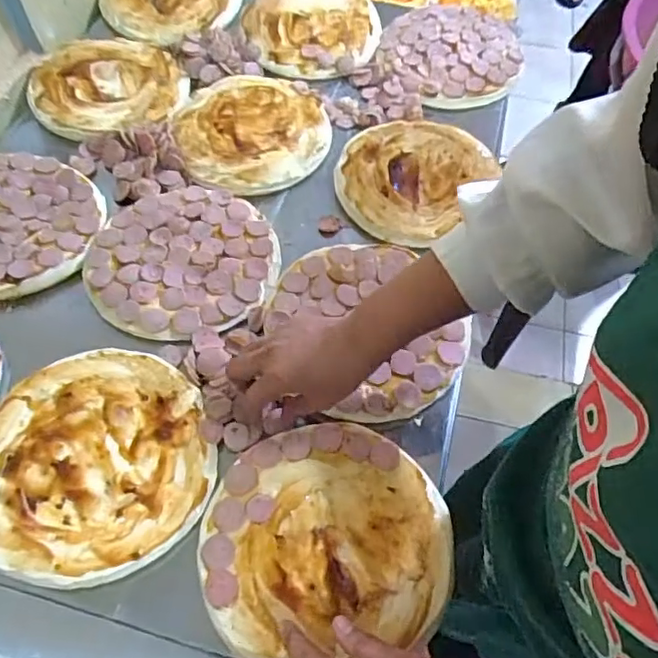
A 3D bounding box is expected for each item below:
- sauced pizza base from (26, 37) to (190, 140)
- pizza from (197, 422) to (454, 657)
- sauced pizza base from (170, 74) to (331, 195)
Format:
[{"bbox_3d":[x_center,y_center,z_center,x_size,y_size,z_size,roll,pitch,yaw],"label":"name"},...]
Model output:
[{"bbox_3d":[-0.289,-0.319,0.765,0.189,0.029,0.178,1,59,-1],"label":"sauced pizza base"},{"bbox_3d":[-0.005,0.169,0.482,0.200,0.020,0.184,-16,61,-11],"label":"pizza"},{"bbox_3d":[-0.097,-0.253,0.733,0.188,0.021,0.198,1,59,-1],"label":"sauced pizza base"}]

